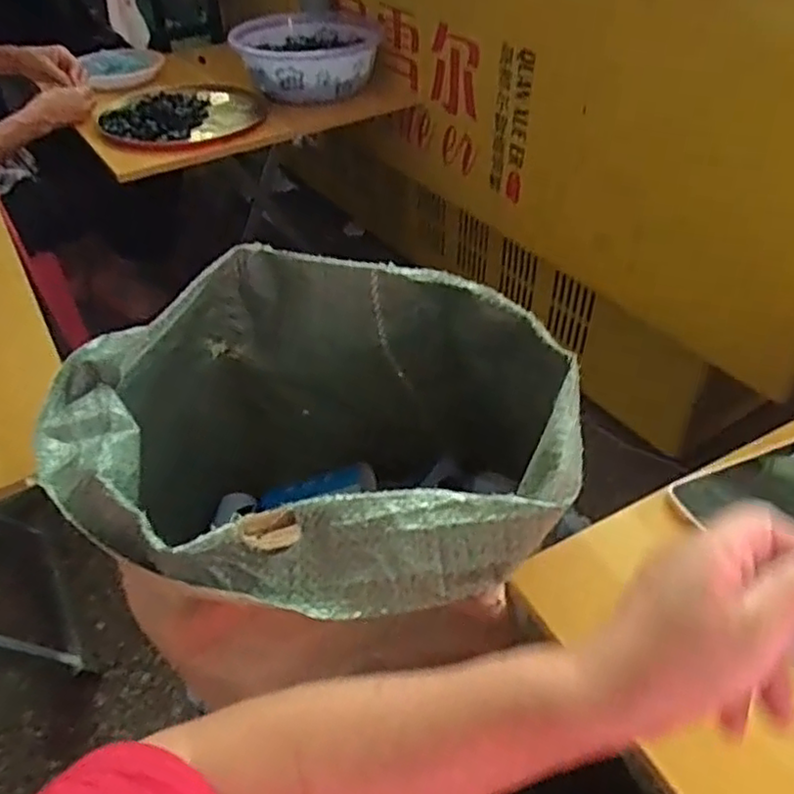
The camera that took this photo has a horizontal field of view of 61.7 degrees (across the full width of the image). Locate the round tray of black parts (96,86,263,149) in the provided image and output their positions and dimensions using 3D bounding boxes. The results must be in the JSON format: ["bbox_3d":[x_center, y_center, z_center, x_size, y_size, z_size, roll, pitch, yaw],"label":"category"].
[{"bbox_3d":[-0.405,-0.539,1.244,0.295,0.039,0.296,-20,46,-18],"label":"round tray of black parts"}]

